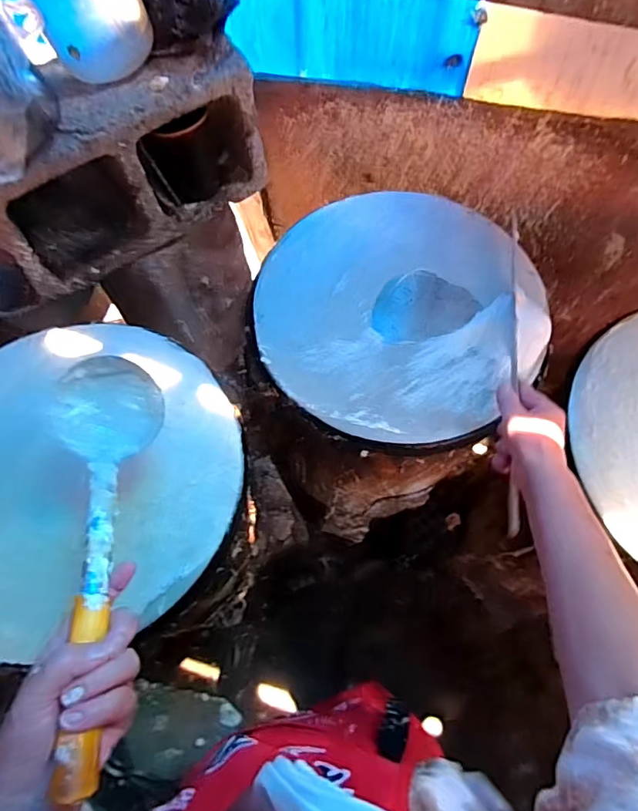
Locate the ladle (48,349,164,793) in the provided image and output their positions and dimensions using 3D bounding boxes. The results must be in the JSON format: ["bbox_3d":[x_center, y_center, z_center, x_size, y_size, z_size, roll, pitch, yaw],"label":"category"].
[{"bbox_3d":[-0.181,0.101,0.404,0.093,0.065,0.338,-10,49,-3],"label":"ladle"}]

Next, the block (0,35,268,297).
[{"bbox_3d":[-0.269,-0.337,0.697,0.368,0.184,0.149,-31,70,-11],"label":"block"}]

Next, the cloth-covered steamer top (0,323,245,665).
[{"bbox_3d":[-0.279,0.067,0.564,0.370,0.033,0.346,-15,71,-5],"label":"cloth-covered steamer top"}]

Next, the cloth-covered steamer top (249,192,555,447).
[{"bbox_3d":[0.106,-0.131,0.660,0.364,0.033,0.364,0,70,0],"label":"cloth-covered steamer top"}]

